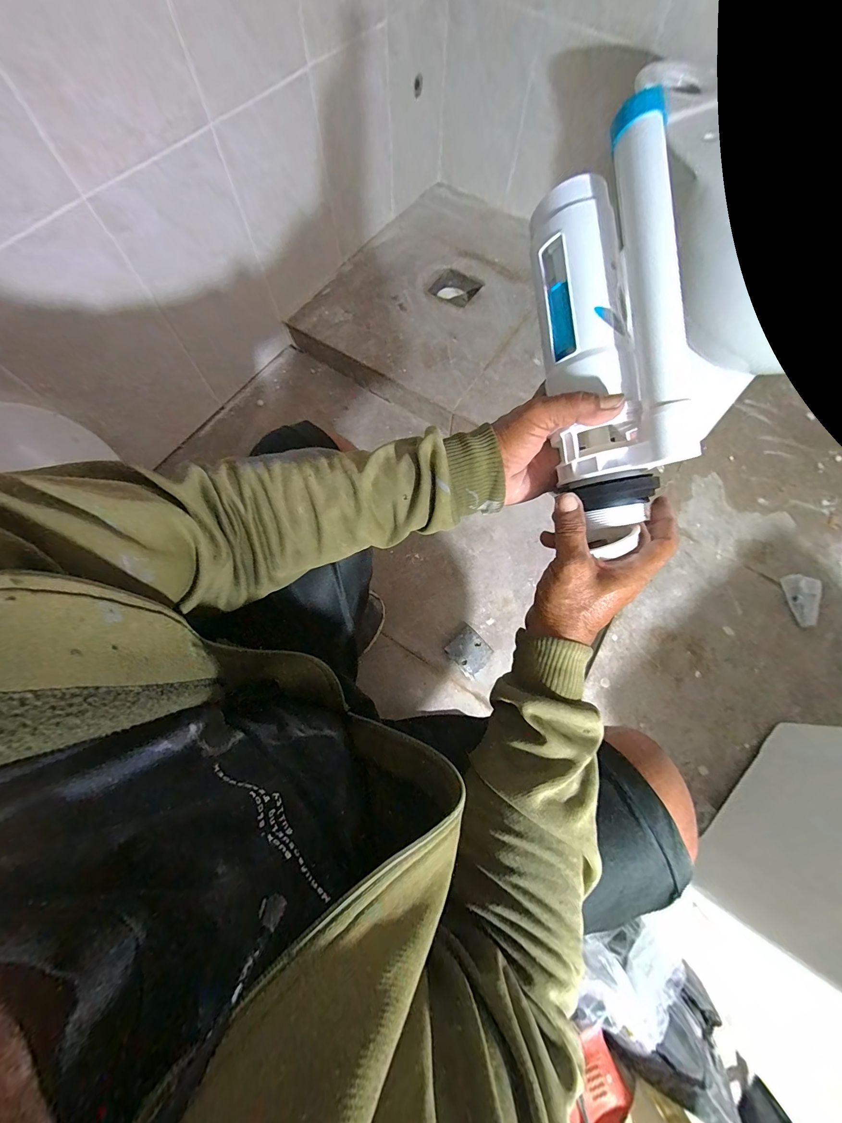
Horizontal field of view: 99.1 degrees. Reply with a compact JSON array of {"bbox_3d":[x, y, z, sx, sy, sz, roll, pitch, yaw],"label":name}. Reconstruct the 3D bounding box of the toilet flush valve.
[{"bbox_3d":[0.156,-0.163,0.299,0.084,0.089,0.313,-6,94,-4],"label":"toilet flush valve"}]

